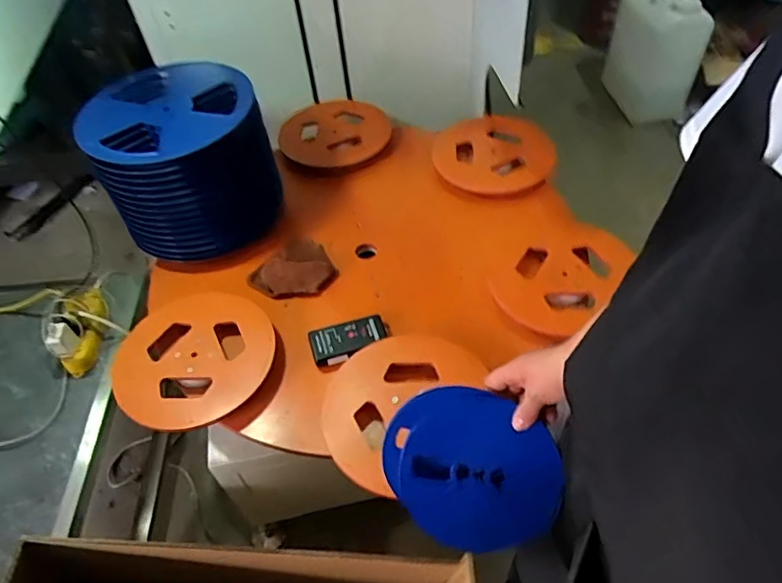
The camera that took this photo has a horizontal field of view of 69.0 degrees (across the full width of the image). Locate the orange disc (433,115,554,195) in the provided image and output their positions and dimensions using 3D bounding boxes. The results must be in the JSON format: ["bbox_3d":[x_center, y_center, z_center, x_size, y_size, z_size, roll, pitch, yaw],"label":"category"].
[{"bbox_3d":[0.222,-0.322,1.288,0.254,0.040,0.256,-3,50,3],"label":"orange disc"}]

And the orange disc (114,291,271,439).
[{"bbox_3d":[-0.334,0.107,0.977,0.275,0.019,0.244,-35,61,-29],"label":"orange disc"}]

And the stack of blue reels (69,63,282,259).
[{"bbox_3d":[-0.386,-0.249,1.116,0.289,0.295,0.247,-17,51,-9],"label":"stack of blue reels"}]

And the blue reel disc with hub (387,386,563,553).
[{"bbox_3d":[0.088,0.194,0.627,0.166,0.020,0.186,-43,87,8],"label":"blue reel disc with hub"}]

